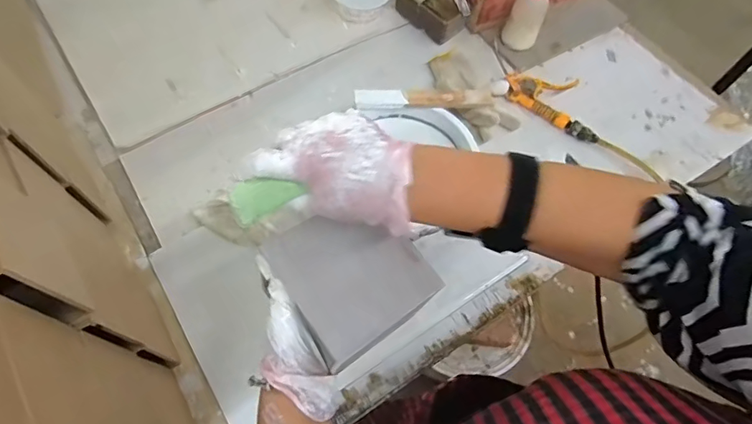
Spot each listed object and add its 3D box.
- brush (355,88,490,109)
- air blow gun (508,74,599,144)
[{"bbox_3d":[0.071,-0.165,0.680,0.199,0.022,0.027,-2,63,-3],"label":"brush"},{"bbox_3d":[0.312,-0.191,0.793,0.175,0.022,0.082,38,68,16],"label":"air blow gun"}]

